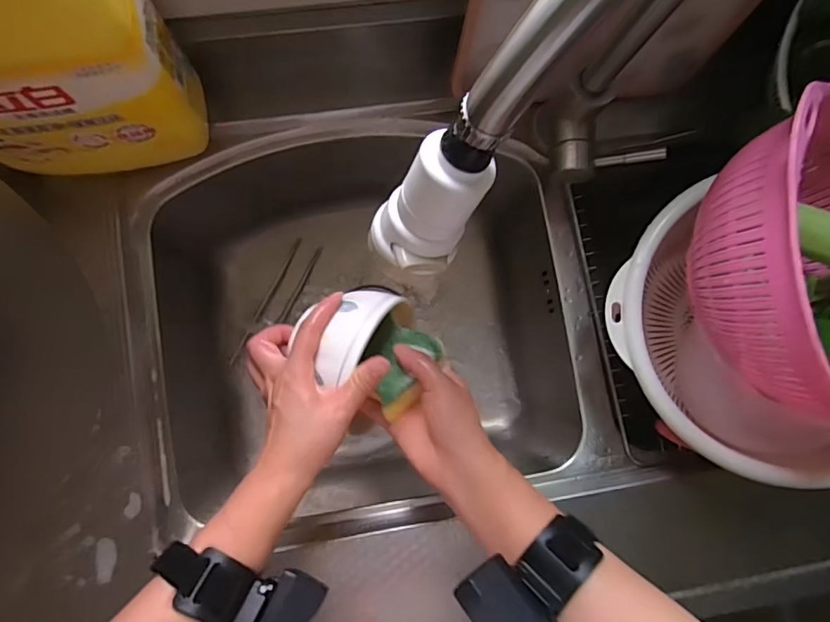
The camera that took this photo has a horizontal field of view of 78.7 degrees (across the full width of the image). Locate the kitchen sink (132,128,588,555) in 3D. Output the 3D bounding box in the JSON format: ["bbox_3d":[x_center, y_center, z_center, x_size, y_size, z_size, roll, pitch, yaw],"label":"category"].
[{"bbox_3d":[-0.055,0.016,0.578,0.410,0.196,0.385,-7,85,-7],"label":"kitchen sink"}]

